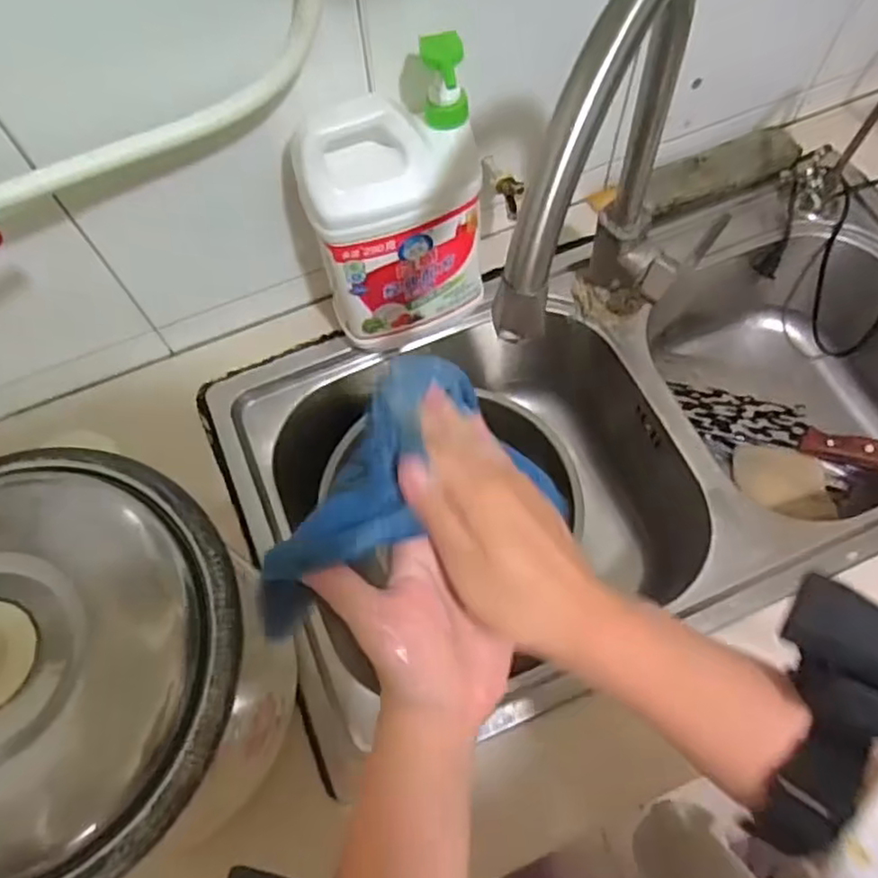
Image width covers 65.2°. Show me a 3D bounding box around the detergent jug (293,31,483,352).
[{"bbox_3d":[-0.033,-0.181,0.565,0.136,0.227,0.078,-23,67,-8],"label":"detergent jug"}]

